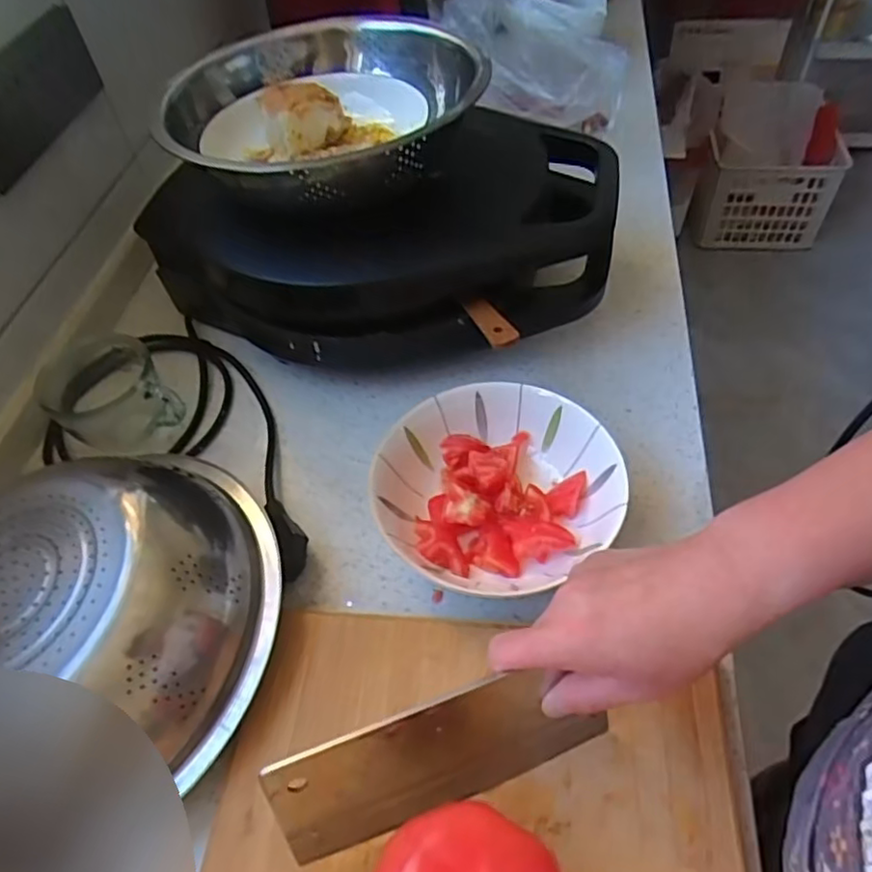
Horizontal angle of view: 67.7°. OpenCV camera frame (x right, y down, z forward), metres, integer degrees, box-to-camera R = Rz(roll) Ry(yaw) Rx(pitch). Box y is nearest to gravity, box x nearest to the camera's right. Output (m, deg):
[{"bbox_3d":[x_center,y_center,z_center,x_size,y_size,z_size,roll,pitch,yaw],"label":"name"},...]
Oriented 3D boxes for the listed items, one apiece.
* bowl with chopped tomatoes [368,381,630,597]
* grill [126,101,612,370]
[{"bbox_3d":[0.042,0.043,0.485,0.174,0.058,0.164,-3,52,3],"label":"bowl with chopped tomatoes"},{"bbox_3d":[-0.052,-0.190,0.607,0.408,0.171,0.271,7,53,11],"label":"grill"}]

